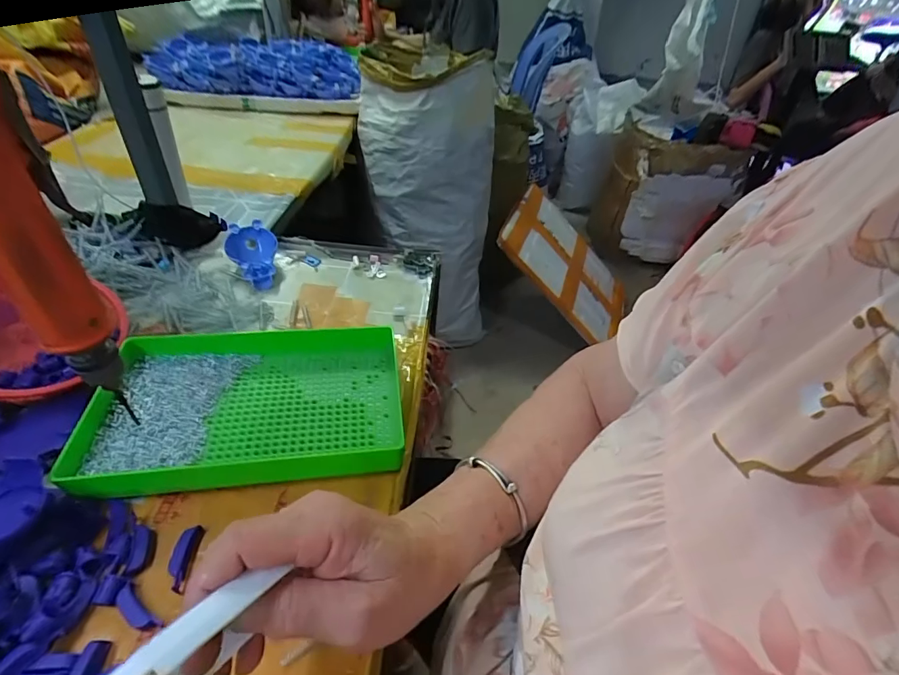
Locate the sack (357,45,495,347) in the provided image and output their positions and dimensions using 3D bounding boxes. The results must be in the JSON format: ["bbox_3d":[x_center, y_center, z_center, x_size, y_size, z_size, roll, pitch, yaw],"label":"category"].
[{"bbox_3d":[-0.073,-0.383,1.316,0.347,0.768,0.360,-8,42,-15],"label":"sack"}]

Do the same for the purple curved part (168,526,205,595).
[{"bbox_3d":[-0.181,0.150,0.307,0.013,0.007,0.043,2,40,-3],"label":"purple curved part"}]

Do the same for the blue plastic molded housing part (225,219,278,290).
[{"bbox_3d":[-0.242,-0.099,0.558,0.057,0.028,0.099,-6,59,-19],"label":"blue plastic molded housing part"}]

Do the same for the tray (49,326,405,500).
[{"bbox_3d":[-0.168,0.055,0.390,0.251,0.037,0.152,-3,41,-9],"label":"tray"}]

